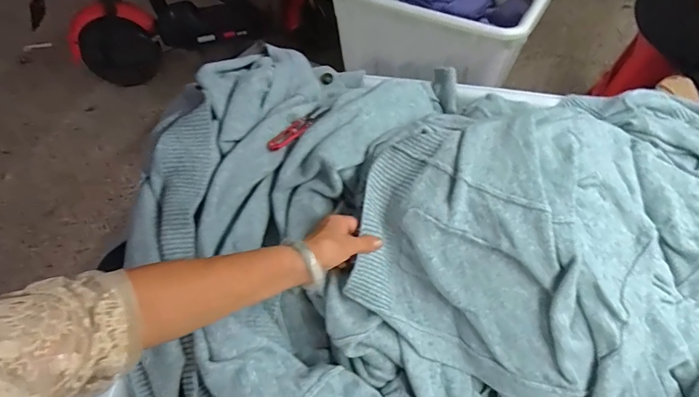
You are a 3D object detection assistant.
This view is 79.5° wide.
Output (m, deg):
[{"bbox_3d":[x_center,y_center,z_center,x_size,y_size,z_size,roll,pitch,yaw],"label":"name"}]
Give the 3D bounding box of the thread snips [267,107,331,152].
[{"bbox_3d":[-0.079,-0.108,0.649,0.031,0.010,0.112,36,64,24],"label":"thread snips"}]

